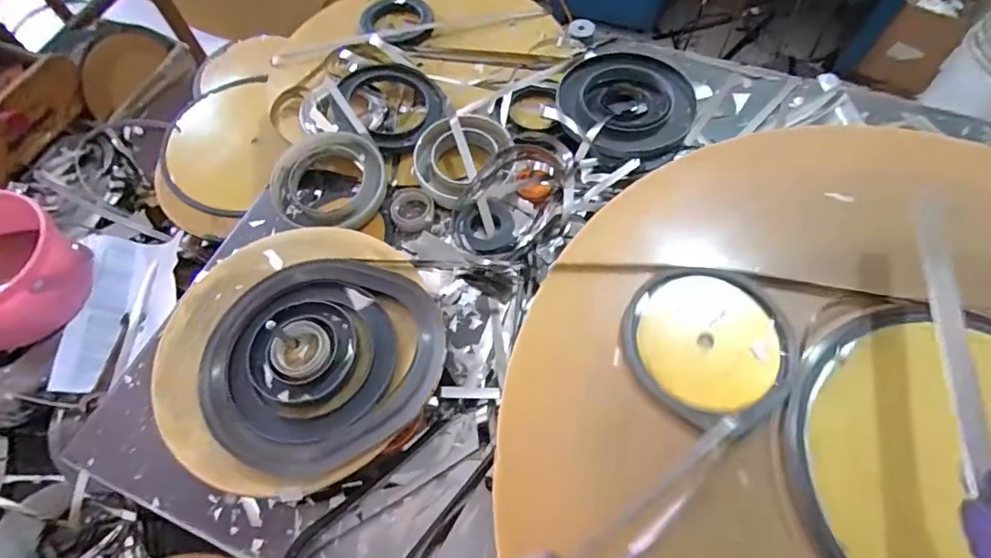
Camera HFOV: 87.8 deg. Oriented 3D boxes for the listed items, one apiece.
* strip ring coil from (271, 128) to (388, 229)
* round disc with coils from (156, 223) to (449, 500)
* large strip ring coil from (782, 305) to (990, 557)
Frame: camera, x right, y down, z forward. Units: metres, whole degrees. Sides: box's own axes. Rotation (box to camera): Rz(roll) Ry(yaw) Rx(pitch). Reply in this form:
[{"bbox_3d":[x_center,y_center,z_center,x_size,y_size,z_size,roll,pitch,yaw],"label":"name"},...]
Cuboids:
[{"bbox_3d":[-0.214,-0.135,0.666,0.141,0.029,0.130,-2,61,3],"label":"strip ring coil"},{"bbox_3d":[-0.203,0.063,0.539,0.278,0.033,0.282,-2,61,3],"label":"round disc with coils"},{"bbox_3d":[0.417,0.167,0.437,0.319,0.031,0.310,-2,61,3],"label":"large strip ring coil"}]

